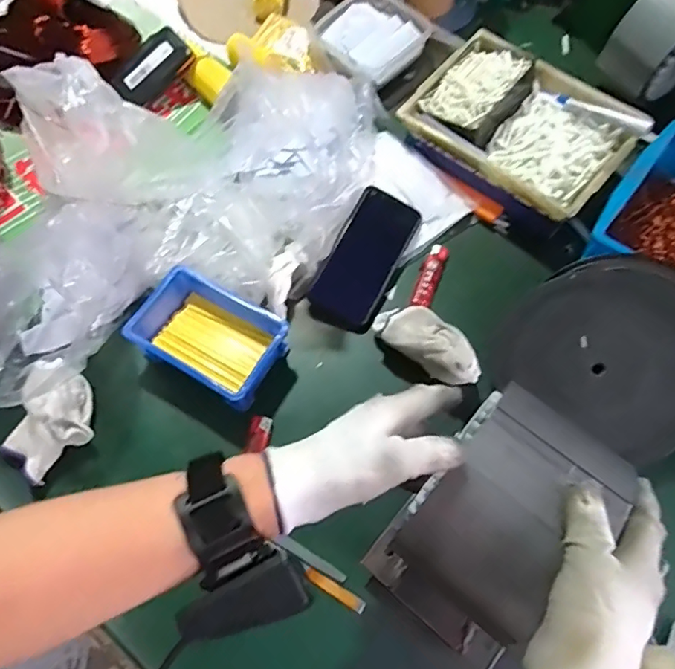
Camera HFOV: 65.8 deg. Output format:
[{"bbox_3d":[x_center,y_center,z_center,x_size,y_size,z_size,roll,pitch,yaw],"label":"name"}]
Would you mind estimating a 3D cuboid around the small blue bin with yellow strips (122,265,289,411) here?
[{"bbox_3d":[-0.132,0.001,0.552,0.143,0.055,0.102,29,70,11],"label":"small blue bin with yellow strips"}]

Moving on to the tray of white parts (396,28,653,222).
[{"bbox_3d":[0.223,-0.254,0.638,0.249,0.062,0.178,40,72,15],"label":"tray of white parts"}]

